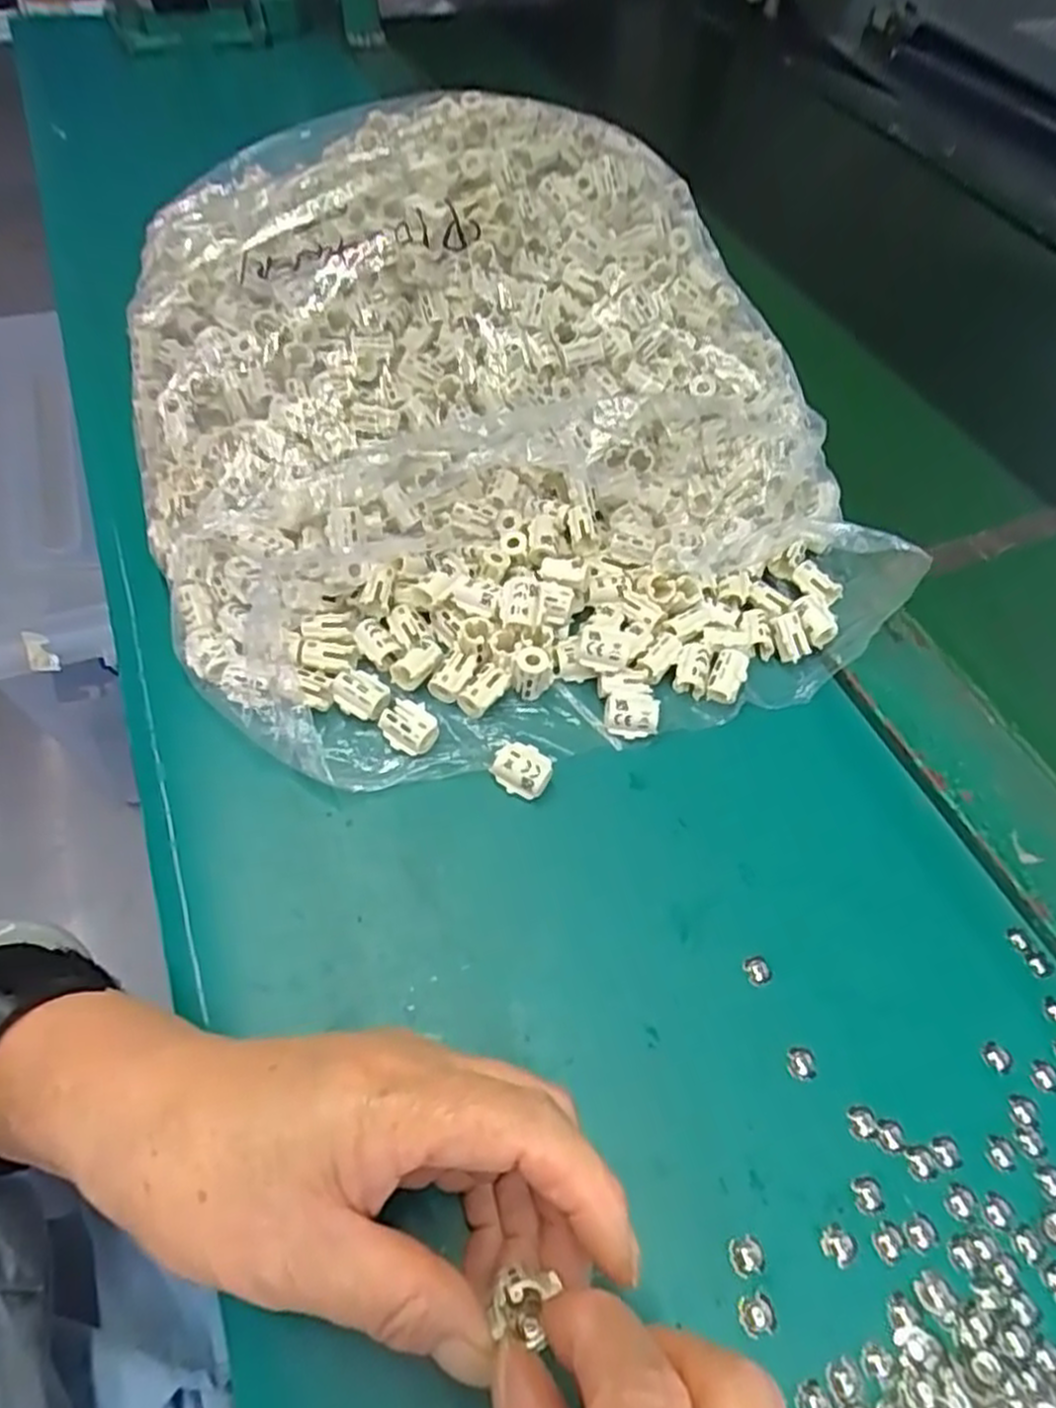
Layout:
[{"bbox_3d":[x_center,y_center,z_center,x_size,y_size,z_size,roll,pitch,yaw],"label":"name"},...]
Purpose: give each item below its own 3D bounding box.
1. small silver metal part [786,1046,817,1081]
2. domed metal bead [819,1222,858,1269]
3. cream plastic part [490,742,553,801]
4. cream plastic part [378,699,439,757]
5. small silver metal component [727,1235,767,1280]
[{"bbox_3d":[0.094,0.122,0.262,0.010,0.004,0.011,1,55,-4],"label":"small silver metal part"},{"bbox_3d":[0.095,0.165,0.234,0.011,0.004,0.009,29,58,15],"label":"domed metal bead"},{"bbox_3d":[-0.002,0.027,0.313,0.022,0.015,0.017,35,59,19],"label":"cream plastic part"},{"bbox_3d":[-0.049,0.009,0.320,0.023,0.012,0.017,34,59,18],"label":"cream plastic part"},{"bbox_3d":[0.066,0.166,0.230,0.011,0.004,0.010,-11,56,-12],"label":"small silver metal component"}]

